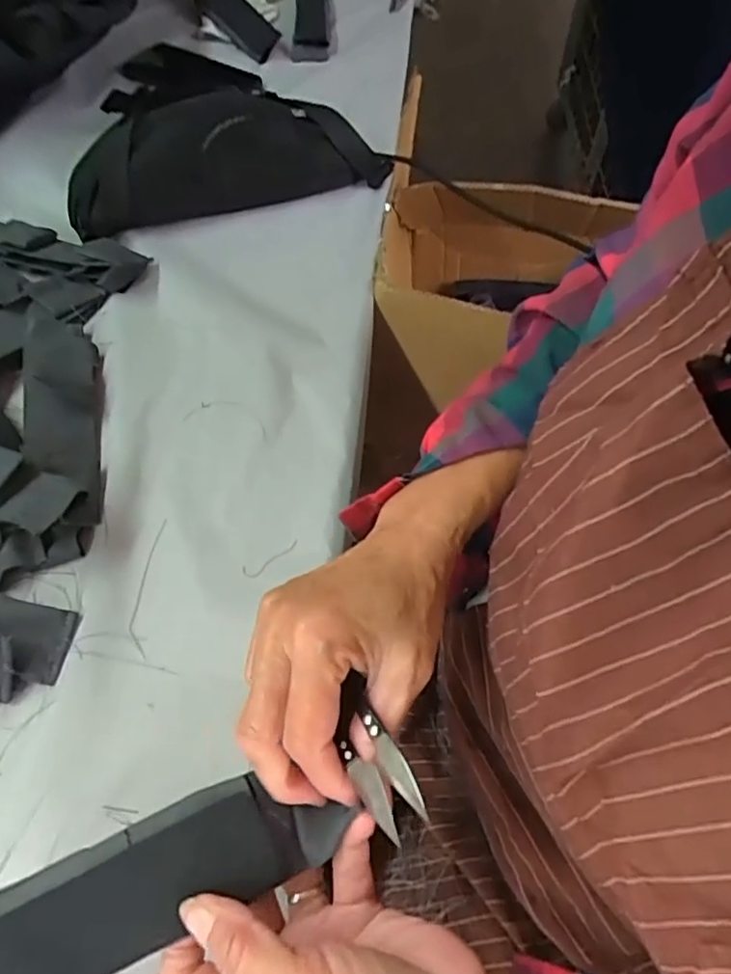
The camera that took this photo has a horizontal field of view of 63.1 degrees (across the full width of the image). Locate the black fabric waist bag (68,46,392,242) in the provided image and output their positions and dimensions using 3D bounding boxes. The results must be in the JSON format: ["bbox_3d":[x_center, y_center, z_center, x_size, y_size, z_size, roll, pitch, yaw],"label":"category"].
[{"bbox_3d":[-0.142,-0.338,0.574,0.289,0.086,0.119,-16,63,-13],"label":"black fabric waist bag"}]

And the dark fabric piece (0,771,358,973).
[{"bbox_3d":[-0.110,0.173,0.246,0.206,0.022,0.045,-26,65,-2],"label":"dark fabric piece"}]

